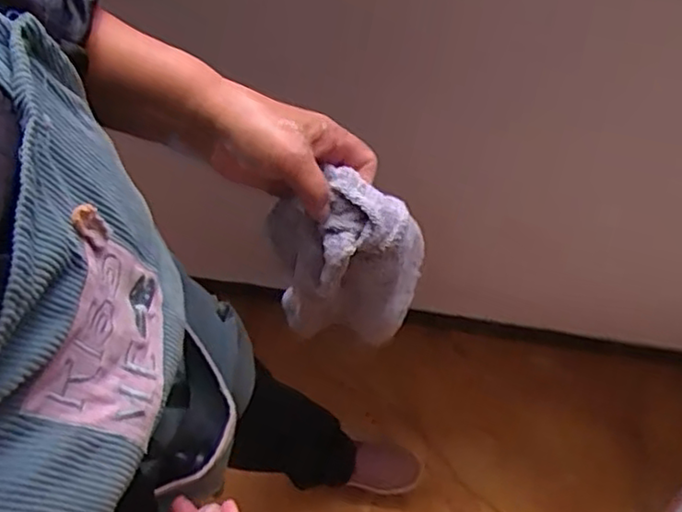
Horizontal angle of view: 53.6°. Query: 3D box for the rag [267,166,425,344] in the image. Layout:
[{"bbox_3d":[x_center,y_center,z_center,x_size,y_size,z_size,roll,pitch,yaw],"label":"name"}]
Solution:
[{"bbox_3d":[0.007,0.007,0.537,0.116,0.166,0.063,-2,63,2],"label":"rag"}]

